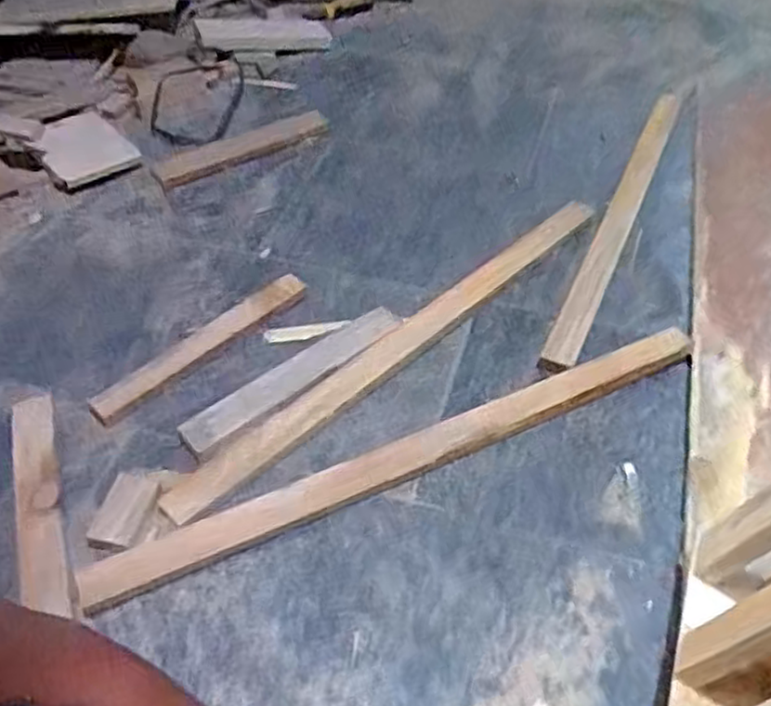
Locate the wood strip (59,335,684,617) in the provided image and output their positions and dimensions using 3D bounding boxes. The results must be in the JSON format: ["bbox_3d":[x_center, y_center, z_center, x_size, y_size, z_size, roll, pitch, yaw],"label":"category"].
[{"bbox_3d":[0.033,0.098,0.710,0.648,0.020,0.037,-20,51,-17],"label":"wood strip"}]

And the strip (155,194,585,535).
[{"bbox_3d":[0.035,-0.023,0.822,0.653,0.012,0.048,-35,57,-28],"label":"strip"}]

